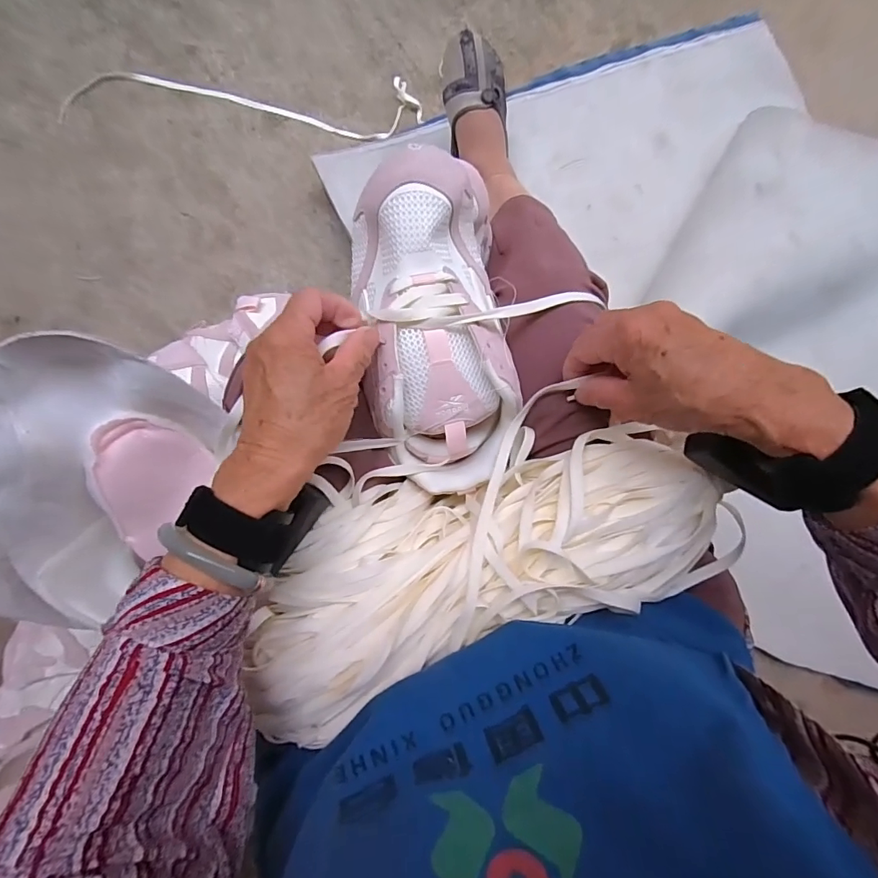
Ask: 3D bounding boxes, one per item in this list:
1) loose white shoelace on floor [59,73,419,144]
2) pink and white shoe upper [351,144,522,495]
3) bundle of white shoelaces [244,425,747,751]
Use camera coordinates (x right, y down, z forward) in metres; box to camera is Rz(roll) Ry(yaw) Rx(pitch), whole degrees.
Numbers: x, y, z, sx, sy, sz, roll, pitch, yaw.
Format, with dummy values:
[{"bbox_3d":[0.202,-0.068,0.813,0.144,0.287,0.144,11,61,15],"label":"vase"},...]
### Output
[{"bbox_3d":[-0.314,-0.529,0.740,0.576,0.018,0.098,3,88,2],"label":"loose white shoelace on floor"},{"bbox_3d":[-0.001,-0.083,0.362,0.111,0.090,0.236,-7,94,0],"label":"pink and white shoe upper"},{"bbox_3d":[0.030,0.083,0.328,0.335,0.058,0.139,-21,92,1],"label":"bundle of white shoelaces"}]

